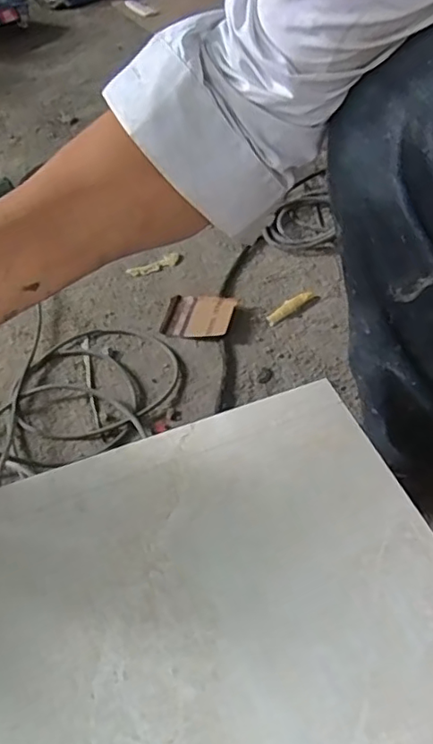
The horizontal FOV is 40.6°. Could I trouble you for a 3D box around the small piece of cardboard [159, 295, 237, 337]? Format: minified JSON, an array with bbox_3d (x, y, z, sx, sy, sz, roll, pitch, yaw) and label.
[{"bbox_3d":[-0.029,-0.090,0.943,0.108,0.021,0.090,11,50,12],"label":"small piece of cardboard"}]

